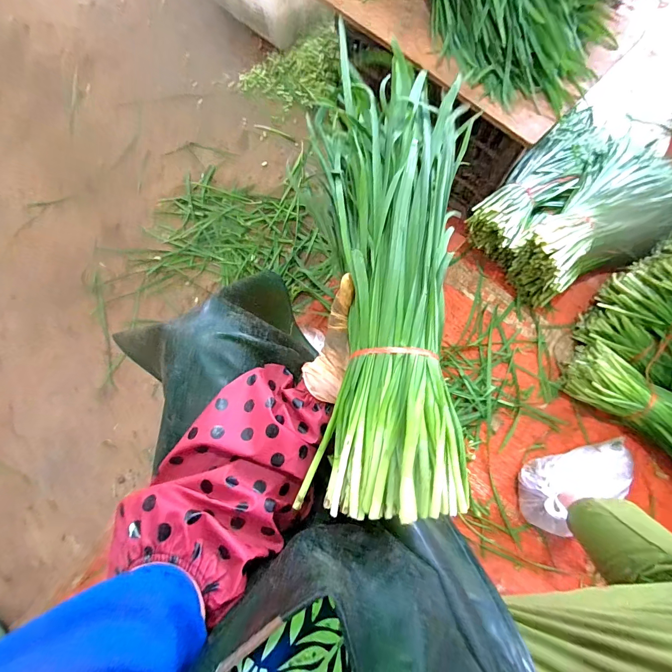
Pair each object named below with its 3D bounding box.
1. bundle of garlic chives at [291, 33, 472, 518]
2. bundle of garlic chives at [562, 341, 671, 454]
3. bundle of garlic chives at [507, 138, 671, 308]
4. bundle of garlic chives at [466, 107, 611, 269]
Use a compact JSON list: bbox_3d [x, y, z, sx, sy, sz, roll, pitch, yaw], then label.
[{"bbox_3d":[0.050,-0.051,0.330,0.137,0.083,0.402,0,77,1],"label":"bundle of garlic chives"},{"bbox_3d":[0.705,0.204,0.696,0.489,0.108,0.116,39,81,8],"label":"bundle of garlic chives"},{"bbox_3d":[0.596,-0.255,0.750,0.450,0.134,0.207,-44,81,-8],"label":"bundle of garlic chives"},{"bbox_3d":[0.494,-0.369,0.805,0.135,0.141,0.483,43,82,9],"label":"bundle of garlic chives"}]

